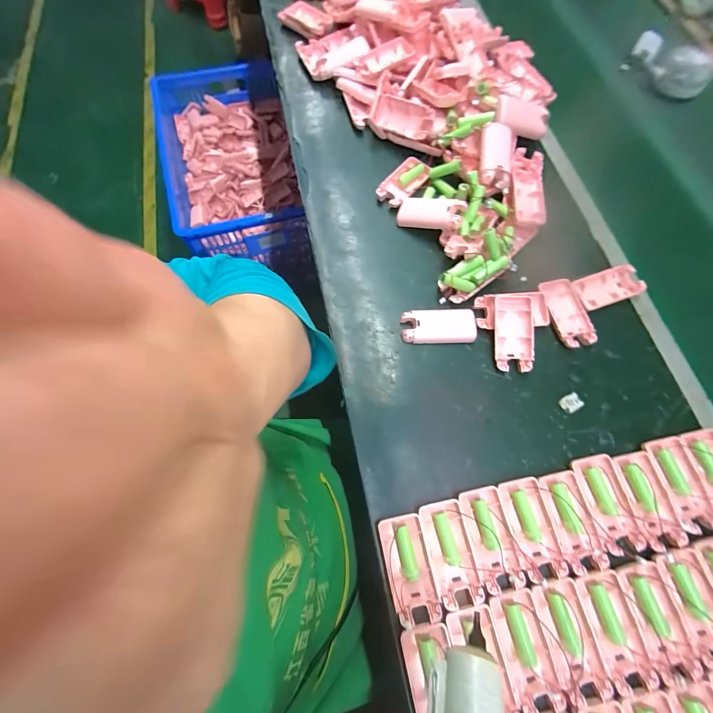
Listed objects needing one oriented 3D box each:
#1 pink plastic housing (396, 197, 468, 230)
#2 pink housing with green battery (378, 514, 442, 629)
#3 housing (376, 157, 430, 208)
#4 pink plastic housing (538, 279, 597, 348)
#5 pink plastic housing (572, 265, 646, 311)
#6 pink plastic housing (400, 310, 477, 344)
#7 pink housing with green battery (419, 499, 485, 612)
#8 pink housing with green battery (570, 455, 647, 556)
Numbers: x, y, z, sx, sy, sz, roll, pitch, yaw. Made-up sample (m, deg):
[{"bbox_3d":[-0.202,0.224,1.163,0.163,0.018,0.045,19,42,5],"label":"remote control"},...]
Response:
[{"bbox_3d":[0.104,-0.200,0.454,0.092,0.019,0.041,18,71,28],"label":"pink plastic housing"},{"bbox_3d":[0.054,0.215,0.330,0.045,0.012,0.096,-11,71,-5],"label":"pink housing with green battery"},{"bbox_3d":[0.072,-0.263,0.493,0.048,0.014,0.088,37,75,12],"label":"housing"},{"bbox_3d":[0.274,-0.057,0.424,0.047,0.016,0.093,-18,72,-6],"label":"pink plastic housing"},{"bbox_3d":[0.335,-0.092,0.432,0.093,0.013,0.042,-18,72,-6],"label":"pink plastic housing"},{"bbox_3d":[0.106,-0.039,0.419,0.094,0.015,0.042,0,71,0],"label":"pink plastic housing"},{"bbox_3d":[0.098,0.202,0.333,0.044,0.012,0.095,-12,71,-6],"label":"pink housing with green battery"},{"bbox_3d":[0.270,0.158,0.349,0.047,0.013,0.094,-9,71,-5],"label":"pink housing with green battery"}]

